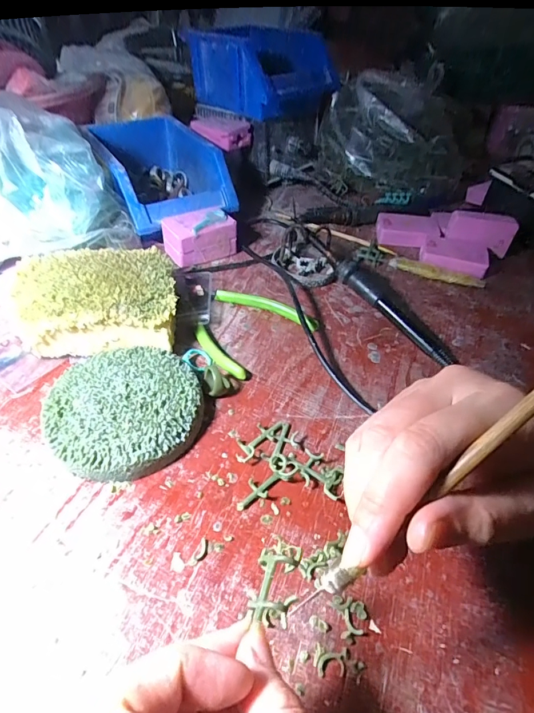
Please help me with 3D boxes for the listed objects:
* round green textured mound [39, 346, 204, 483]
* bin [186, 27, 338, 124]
[{"bbox_3d":[-0.098,0.036,0.286,0.101,0.025,0.098,2,46,-2],"label":"round green textured mound"},{"bbox_3d":[0.000,-0.364,0.520,0.157,0.078,0.130,37,54,27],"label":"bin"}]

